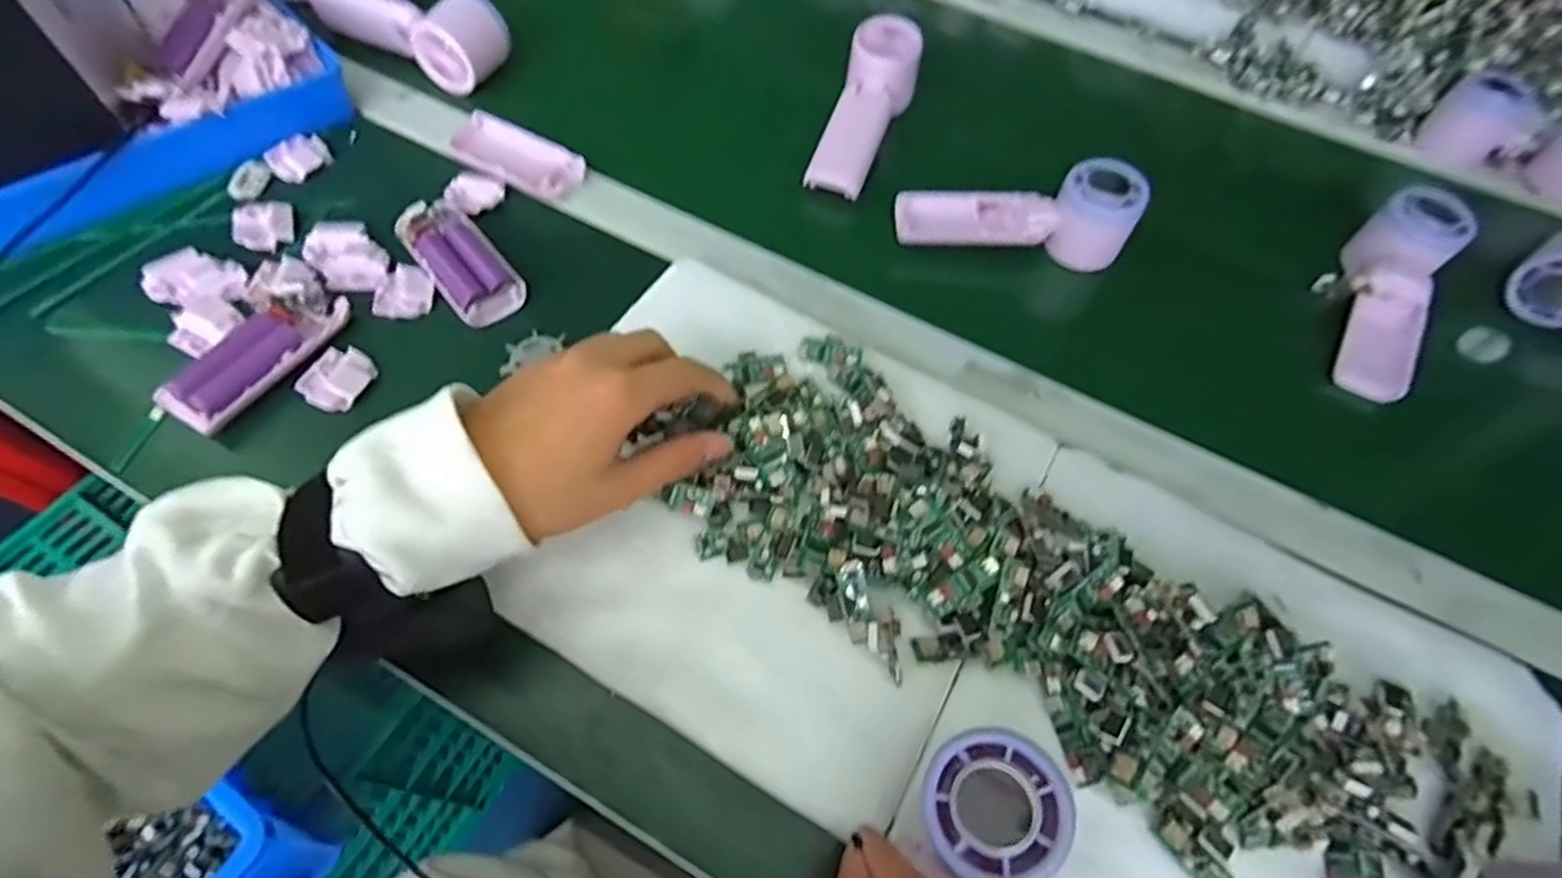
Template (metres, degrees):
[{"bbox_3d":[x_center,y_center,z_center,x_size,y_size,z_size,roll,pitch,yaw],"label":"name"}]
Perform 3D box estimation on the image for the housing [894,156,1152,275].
[{"bbox_3d":[0.166,-0.166,0.508,0.160,0.051,0.054,7,59,0],"label":"housing"}]

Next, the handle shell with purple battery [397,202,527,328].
[{"bbox_3d":[-0.213,-0.120,0.475,0.046,0.016,0.104,-34,67,-21],"label":"handle shell with purple battery"}]

